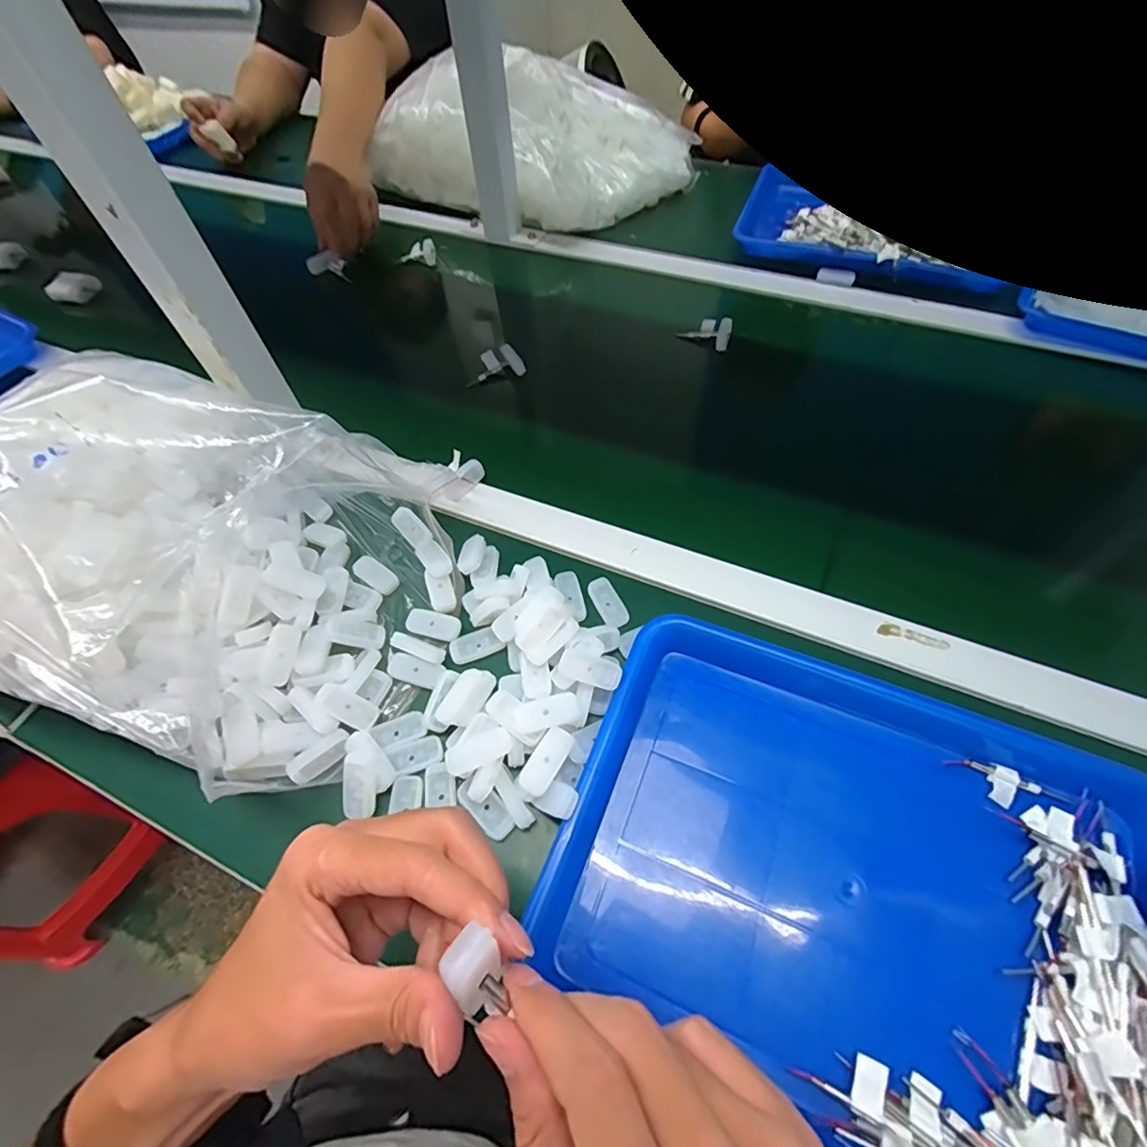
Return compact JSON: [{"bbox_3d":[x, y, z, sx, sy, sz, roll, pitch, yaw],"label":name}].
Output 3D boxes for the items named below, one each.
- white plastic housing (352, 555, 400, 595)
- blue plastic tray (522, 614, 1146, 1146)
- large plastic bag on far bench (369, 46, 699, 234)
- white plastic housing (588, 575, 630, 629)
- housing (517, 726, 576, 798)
[{"bbox_3d":[-0.163,0.001,0.438,0.040,0.010,0.020,30,65,19],"label":"white plastic housing"},{"bbox_3d":[0.160,0.171,0.300,0.317,0.032,0.246,20,59,14],"label":"blue plastic tray"},{"bbox_3d":[-0.052,-0.646,0.784,0.425,0.131,0.290,23,62,16],"label":"large plastic bag on far bench"},{"bbox_3d":[0.027,0.022,0.412,0.020,0.005,0.043,-24,60,-11],"label":"white plastic housing"},{"bbox_3d":[-0.017,0.115,0.328,0.020,0.005,0.042,36,76,-1],"label":"housing"}]

